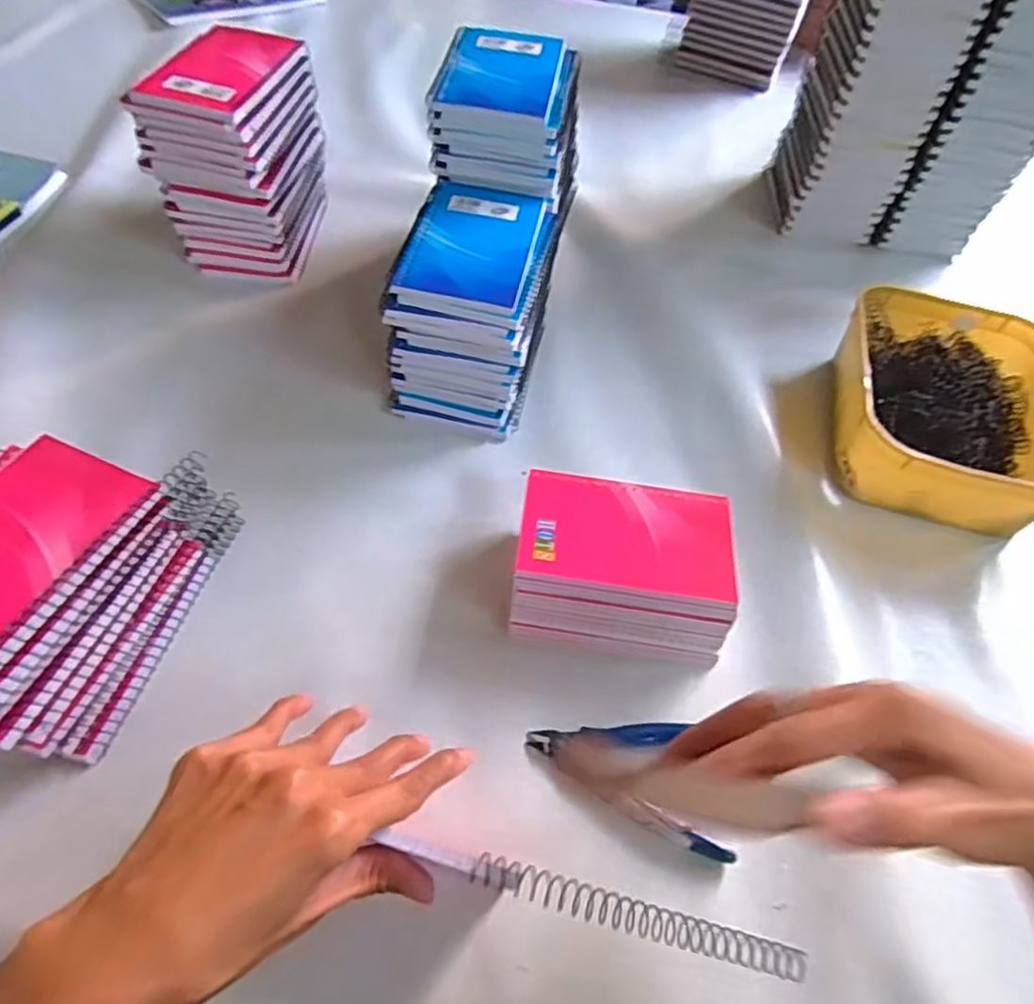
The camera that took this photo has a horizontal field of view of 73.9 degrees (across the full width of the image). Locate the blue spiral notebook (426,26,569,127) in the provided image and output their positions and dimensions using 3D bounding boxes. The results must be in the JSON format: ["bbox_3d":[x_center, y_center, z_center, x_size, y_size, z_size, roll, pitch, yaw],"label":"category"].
[{"bbox_3d":[-0.013,-0.317,0.506,0.086,0.012,0.124,10,53,1],"label":"blue spiral notebook"}]

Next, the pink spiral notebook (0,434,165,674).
[{"bbox_3d":[-0.250,0.025,0.333,0.083,0.009,0.132,22,54,9],"label":"pink spiral notebook"}]

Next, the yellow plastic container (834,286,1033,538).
[{"bbox_3d":[0.332,-0.075,0.536,0.157,0.062,0.206,17,54,7],"label":"yellow plastic container"}]

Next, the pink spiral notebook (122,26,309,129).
[{"bbox_3d":[-0.228,-0.338,0.536,0.085,0.015,0.141,13,54,3],"label":"pink spiral notebook"}]

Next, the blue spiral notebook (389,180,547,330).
[{"bbox_3d":[-0.030,-0.180,0.481,0.083,0.015,0.140,11,53,1],"label":"blue spiral notebook"}]

